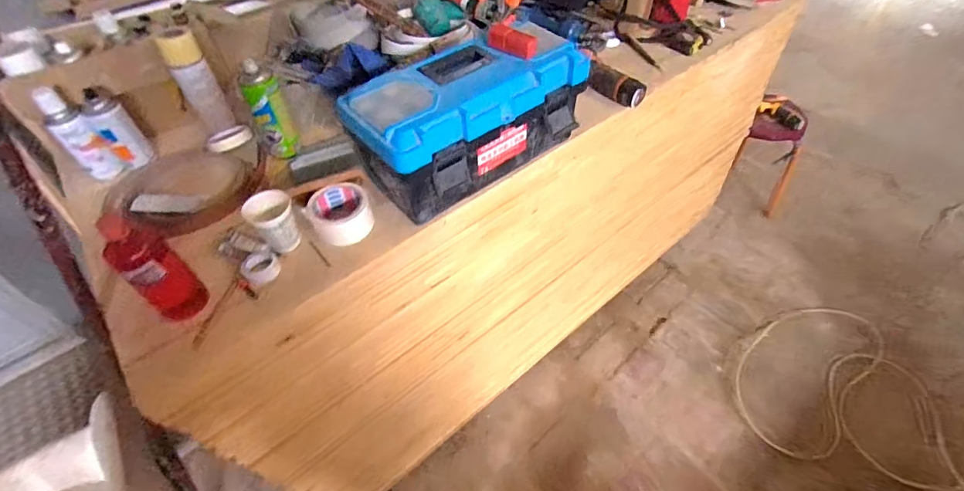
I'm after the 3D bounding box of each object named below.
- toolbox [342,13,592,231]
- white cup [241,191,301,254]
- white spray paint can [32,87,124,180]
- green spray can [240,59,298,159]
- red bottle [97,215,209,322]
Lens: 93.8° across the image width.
[{"bbox_3d":[-0.015,-0.224,0.796,0.394,0.177,0.195,-34,55,-23],"label":"toolbox"},{"bbox_3d":[-0.331,-0.038,0.722,0.066,0.067,0.076,-30,54,-20],"label":"white cup"},{"bbox_3d":[-0.758,-0.204,0.850,0.060,0.163,0.065,32,59,27],"label":"white spray paint can"},{"bbox_3d":[-0.400,-0.252,0.852,0.068,0.171,0.053,-19,51,-12],"label":"green spray can"},{"bbox_3d":[-0.451,0.038,0.620,0.061,0.180,0.066,31,58,27],"label":"red bottle"}]

